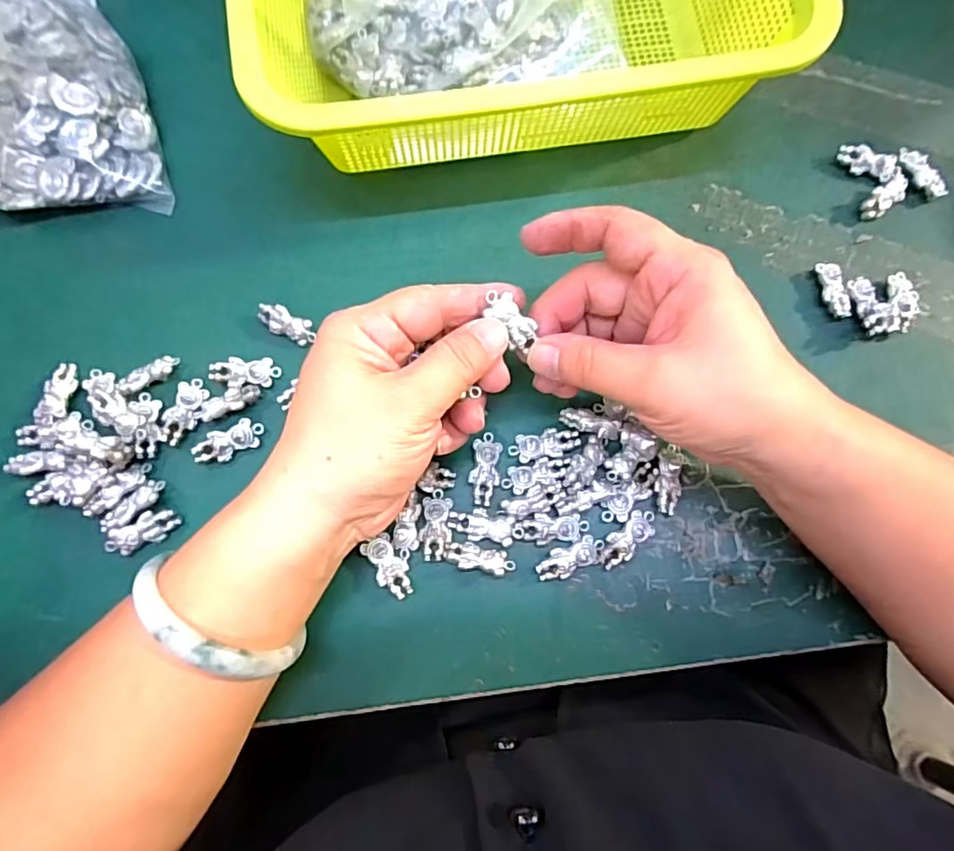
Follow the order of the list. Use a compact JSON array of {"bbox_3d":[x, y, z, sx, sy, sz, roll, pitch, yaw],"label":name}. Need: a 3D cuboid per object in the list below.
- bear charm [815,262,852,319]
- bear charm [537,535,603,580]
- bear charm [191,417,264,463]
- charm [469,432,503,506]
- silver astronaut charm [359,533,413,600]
[{"bbox_3d":[0.183,-0.070,0.298,0.012,0.008,0.031,-5,76,0],"label":"bear charm"},{"bbox_3d":[0.043,0.062,0.268,0.033,0.007,0.013,-26,77,-5],"label":"bear charm"},{"bbox_3d":[-0.120,0.008,0.280,0.034,0.004,0.015,-25,77,-5],"label":"bear charm"},{"bbox_3d":[0.004,0.020,0.277,0.014,0.004,0.034,5,77,2],"label":"charm"},{"bbox_3d":[-0.040,0.066,0.267,0.014,0.005,0.029,-30,78,-6],"label":"silver astronaut charm"}]

